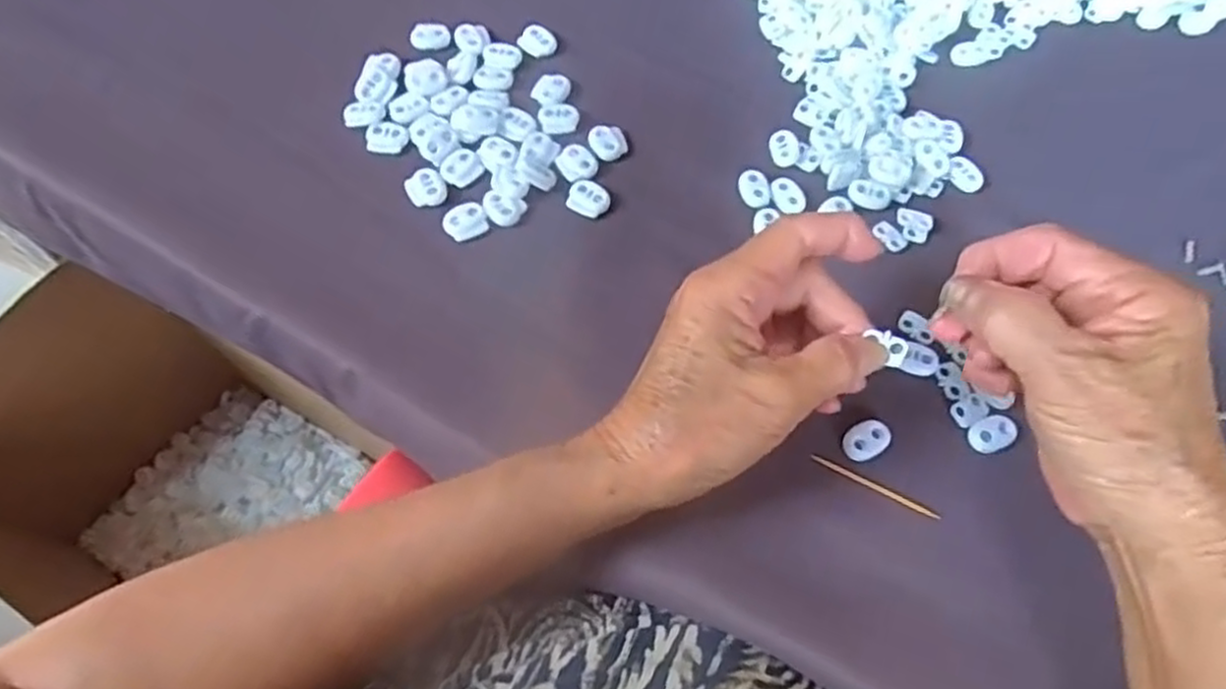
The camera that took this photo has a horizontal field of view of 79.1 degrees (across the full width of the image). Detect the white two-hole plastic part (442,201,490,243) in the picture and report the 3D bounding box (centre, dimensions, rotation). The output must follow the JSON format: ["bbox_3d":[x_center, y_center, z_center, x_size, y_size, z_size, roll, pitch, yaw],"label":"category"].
[{"bbox_3d":[-0.076,-0.063,0.380,0.021,0.004,0.016,-30,70,-16],"label":"white two-hole plastic part"}]

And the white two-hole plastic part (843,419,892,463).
[{"bbox_3d":[0.115,0.045,0.340,0.022,0.010,0.015,-30,70,-16],"label":"white two-hole plastic part"}]

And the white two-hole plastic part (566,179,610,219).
[{"bbox_3d":[-0.013,-0.076,0.390,0.021,0.005,0.019,26,66,10],"label":"white two-hole plastic part"}]

